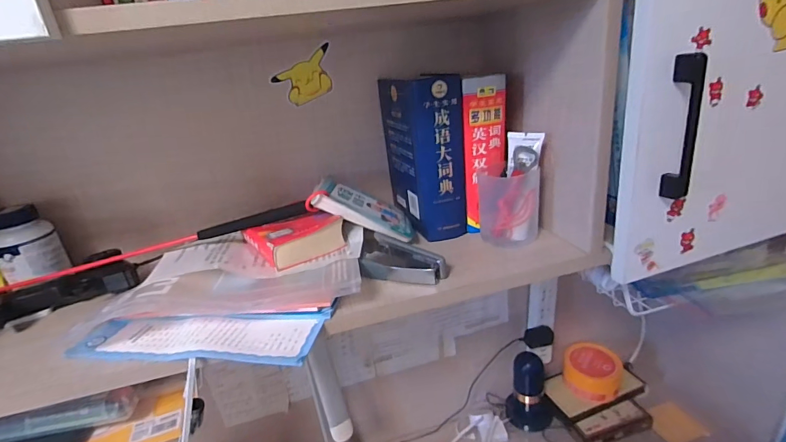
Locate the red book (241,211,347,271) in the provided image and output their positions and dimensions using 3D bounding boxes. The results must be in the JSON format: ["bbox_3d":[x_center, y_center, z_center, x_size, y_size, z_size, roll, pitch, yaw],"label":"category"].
[{"bbox_3d":[-0.129,0.018,0.522,0.097,0.032,0.091,-24,27,-35],"label":"red book"}]

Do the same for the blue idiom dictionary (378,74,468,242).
[{"bbox_3d":[0.043,-0.097,0.590,0.073,0.208,0.161,-13,22,-15],"label":"blue idiom dictionary"}]

